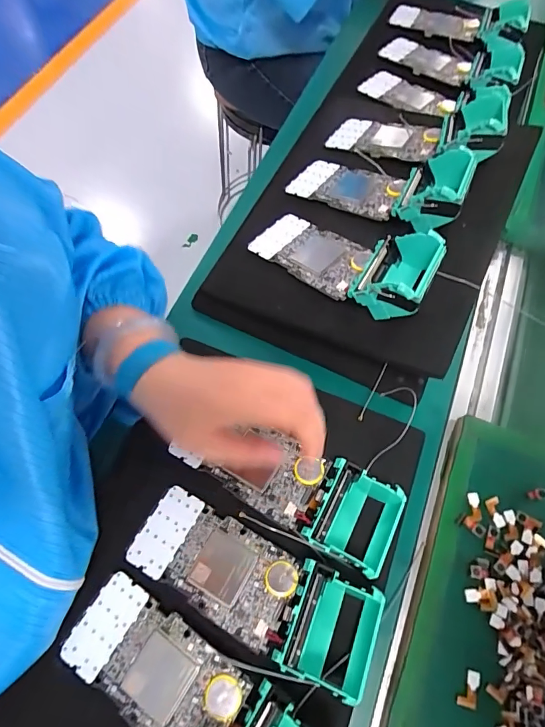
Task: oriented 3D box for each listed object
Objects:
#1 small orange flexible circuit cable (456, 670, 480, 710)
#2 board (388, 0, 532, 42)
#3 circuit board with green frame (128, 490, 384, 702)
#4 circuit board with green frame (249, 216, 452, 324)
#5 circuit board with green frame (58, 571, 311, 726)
[{"bbox_3d":[0.142,0.234,0.291,0.011,0.004,0.024,25,71,7],"label":"small orange flexible circuit cable"},{"bbox_3d":[0.290,-0.536,0.631,0.208,0.029,0.081,28,71,27],"label":"board"},{"bbox_3d":[-0.014,0.168,0.302,0.193,0.043,0.075,24,71,6],"label":"circuit board with green frame"},{"bbox_3d":[0.065,-0.100,0.386,0.196,0.041,0.077,30,70,38],"label":"circuit board with green frame"},{"bbox_3d":[-0.056,0.232,0.282,0.194,0.041,0.073,28,71,18],"label":"circuit board with green frame"}]

